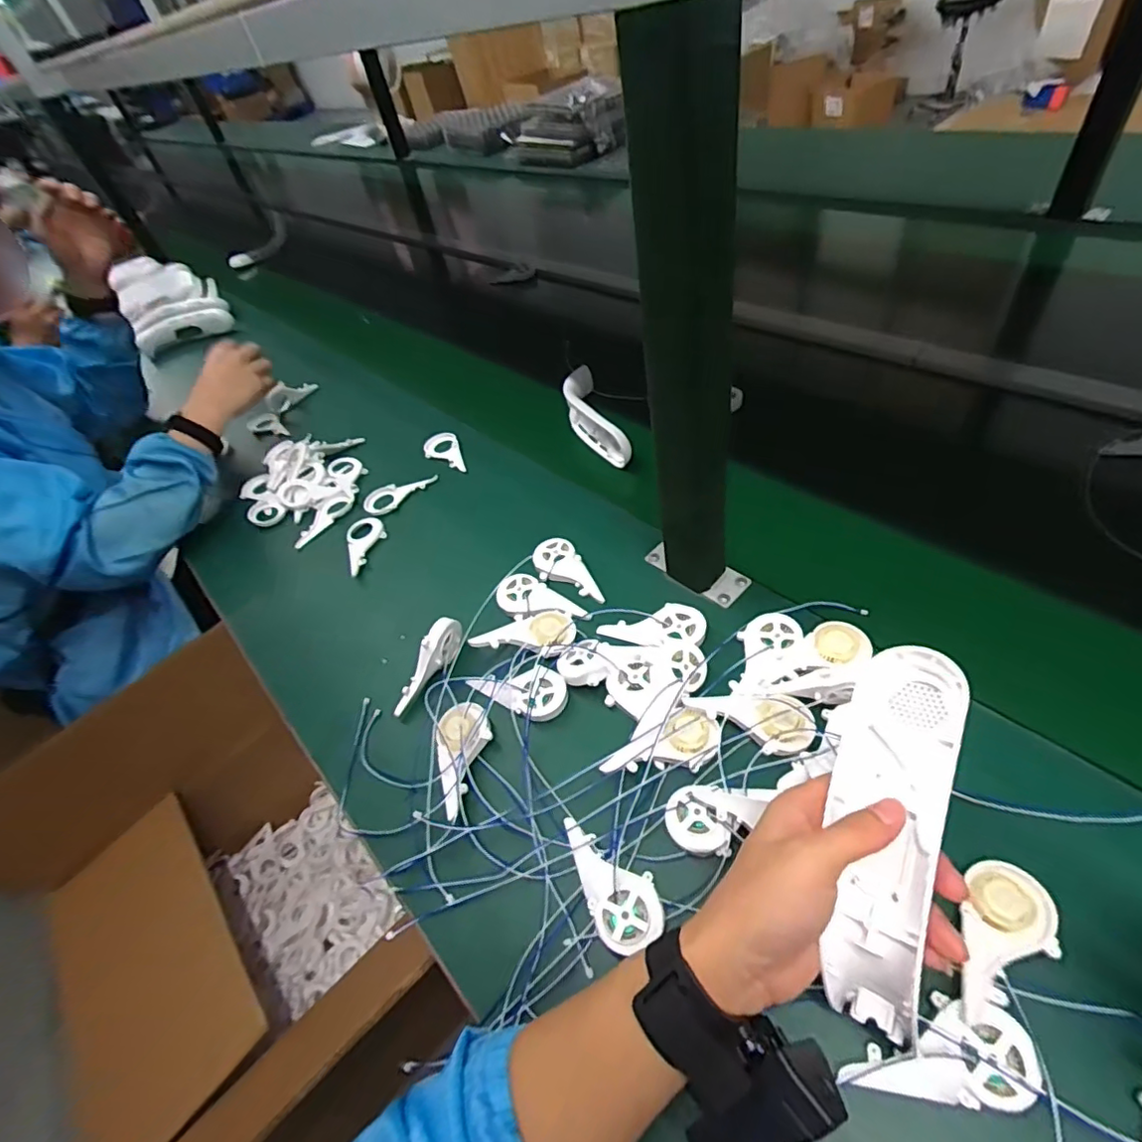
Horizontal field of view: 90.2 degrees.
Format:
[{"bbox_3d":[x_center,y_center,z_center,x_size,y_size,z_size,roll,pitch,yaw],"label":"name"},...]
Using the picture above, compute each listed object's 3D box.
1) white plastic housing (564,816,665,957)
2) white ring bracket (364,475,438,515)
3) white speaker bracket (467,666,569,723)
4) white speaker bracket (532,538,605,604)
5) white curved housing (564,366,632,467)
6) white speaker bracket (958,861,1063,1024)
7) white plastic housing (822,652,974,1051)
[{"bbox_3d":[0.030,0.205,0.380,0.045,0.014,0.088,-20,47,-2],"label":"white plastic housing"},{"bbox_3d":[-0.220,-0.103,0.730,0.095,0.014,0.038,-39,51,-18],"label":"white ring bracket"},{"bbox_3d":[-0.045,0.104,0.483,0.084,0.021,0.041,-2,49,14],"label":"white speaker bracket"},{"bbox_3d":[0.000,0.001,0.573,0.090,0.012,0.043,41,60,20],"label":"white speaker bracket"},{"bbox_3d":[0.029,-0.193,0.746,0.046,0.068,0.189,-14,44,-7],"label":"white curved housing"},{"bbox_3d":[0.245,0.210,0.317,0.045,0.014,0.088,14,55,26],"label":"white speaker bracket"},{"bbox_3d":[0.164,0.136,0.296,0.050,0.047,0.192,11,80,18],"label":"white plastic housing"}]

